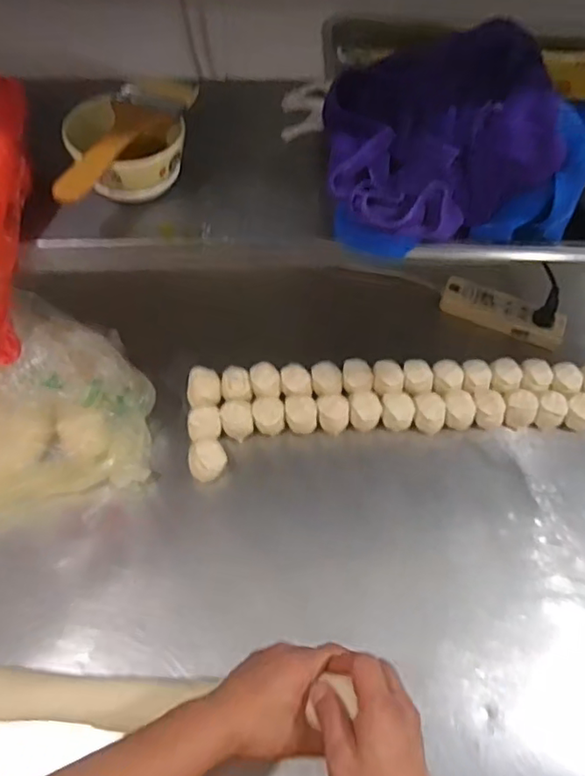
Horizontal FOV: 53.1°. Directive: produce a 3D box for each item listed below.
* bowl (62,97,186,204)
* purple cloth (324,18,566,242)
[{"bbox_3d":[-0.160,-0.232,0.570,0.096,0.063,0.096,2,58,-3],"label":"bowl"},{"bbox_3d":[0.136,-0.233,0.528,0.202,0.088,0.189,-3,58,-6],"label":"purple cloth"}]

